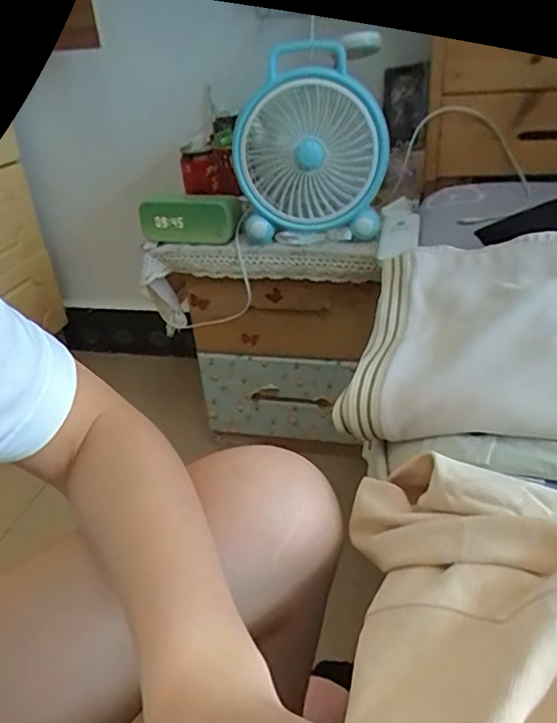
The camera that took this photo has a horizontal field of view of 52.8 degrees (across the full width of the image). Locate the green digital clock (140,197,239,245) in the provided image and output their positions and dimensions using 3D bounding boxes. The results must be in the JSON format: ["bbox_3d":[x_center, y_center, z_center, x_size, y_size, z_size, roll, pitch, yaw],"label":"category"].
[{"bbox_3d":[-0.132,-0.212,0.840,0.155,0.057,0.046,8,32,21],"label":"green digital clock"}]

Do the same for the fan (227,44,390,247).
[{"bbox_3d":[0.041,-0.295,0.767,0.192,0.224,0.142,-2,30,4],"label":"fan"}]

